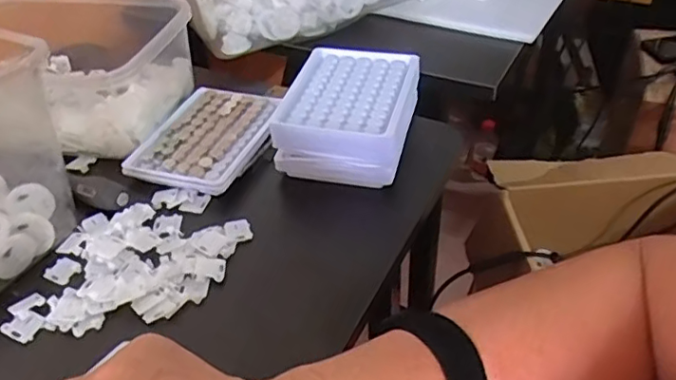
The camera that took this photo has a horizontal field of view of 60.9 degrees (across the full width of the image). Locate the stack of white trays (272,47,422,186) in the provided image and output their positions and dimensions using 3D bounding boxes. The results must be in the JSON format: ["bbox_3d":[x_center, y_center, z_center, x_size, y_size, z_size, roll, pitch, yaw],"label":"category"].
[{"bbox_3d":[0.013,-0.065,0.494,0.101,0.054,0.129,8,41,13],"label":"stack of white trays"}]

